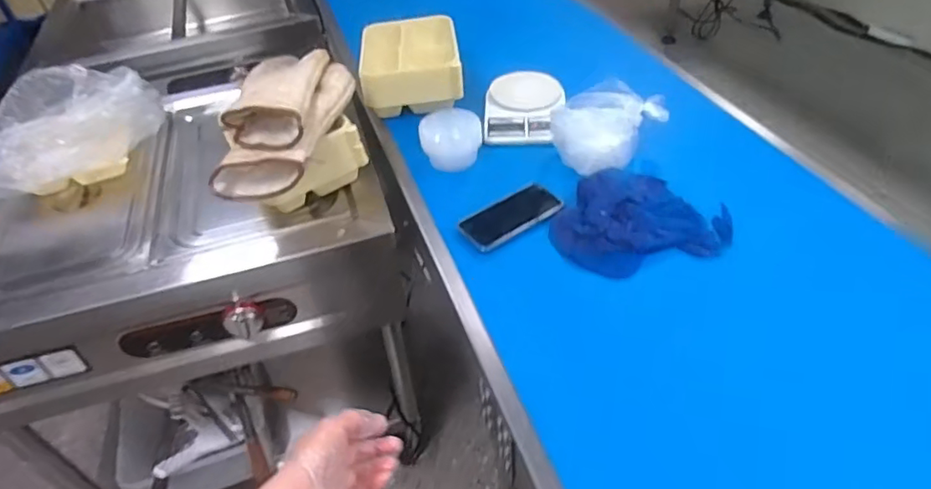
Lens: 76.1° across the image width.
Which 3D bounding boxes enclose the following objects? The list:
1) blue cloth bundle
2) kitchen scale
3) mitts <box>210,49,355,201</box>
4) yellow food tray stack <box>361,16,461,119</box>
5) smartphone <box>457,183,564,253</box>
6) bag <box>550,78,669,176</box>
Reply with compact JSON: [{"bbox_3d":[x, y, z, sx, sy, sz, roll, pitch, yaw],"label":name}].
[{"bbox_3d":[0.255,-0.039,0.869,0.262,0.055,0.161,-10,43,-8],"label":"blue cloth bundle"},{"bbox_3d":[0.110,-0.253,1.107,0.152,0.043,0.201,4,43,8],"label":"kitchen scale"},{"bbox_3d":[-0.279,-0.213,0.955,0.163,0.116,0.313,-2,43,1],"label":"mitts"},{"bbox_3d":[-0.106,-0.343,1.157,0.186,0.098,0.249,-5,43,-2],"label":"yellow food tray stack"},{"bbox_3d":[0.072,-0.043,0.890,0.159,0.014,0.074,-29,52,-24],"label":"smartphone"},{"bbox_3d":[0.237,-0.189,0.965,0.181,0.095,0.127,-28,48,-25],"label":"bag"}]

